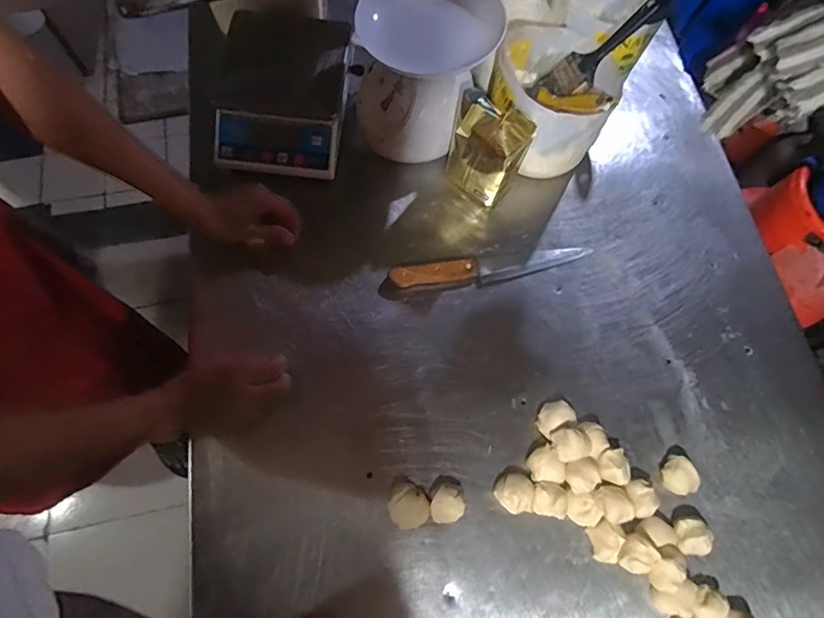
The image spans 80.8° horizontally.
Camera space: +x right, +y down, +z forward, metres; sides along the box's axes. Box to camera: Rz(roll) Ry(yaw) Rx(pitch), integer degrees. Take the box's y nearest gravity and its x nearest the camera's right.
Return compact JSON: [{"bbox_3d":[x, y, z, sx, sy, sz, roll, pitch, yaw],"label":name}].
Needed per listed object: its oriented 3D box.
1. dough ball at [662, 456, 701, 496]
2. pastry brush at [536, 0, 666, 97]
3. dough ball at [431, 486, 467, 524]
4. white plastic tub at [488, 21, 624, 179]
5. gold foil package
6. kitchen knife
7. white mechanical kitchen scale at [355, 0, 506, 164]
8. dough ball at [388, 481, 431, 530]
[{"bbox_3d":[0.338,0.214,0.614,0.039,0.025,0.046,-23,72,-10],"label":"dough ball"},{"bbox_3d":[0.266,-0.362,0.674,0.182,0.023,0.070,-35,68,34],"label":"pastry brush"},{"bbox_3d":[0.042,0.241,0.591,0.037,0.036,0.043,33,72,10],"label":"dough ball"},{"bbox_3d":[0.205,-0.311,0.734,0.167,0.164,0.181,1,70,-3],"label":"white plastic tub"},{"bbox_3d":[0.108,-0.224,0.696,0.104,0.166,0.069,34,72,10],"label":"gold foil package"},{"bbox_3d":[0.121,-0.062,0.715,0.301,0.017,0.039,-7,70,-4],"label":"kitchen knife"},{"bbox_3d":[0.013,-0.347,0.700,0.174,0.167,0.195,32,71,8],"label":"white mechanical kitchen scale"},{"bbox_3d":[-0.002,0.242,0.595,0.049,0.029,0.050,1,70,-2],"label":"dough ball"}]

